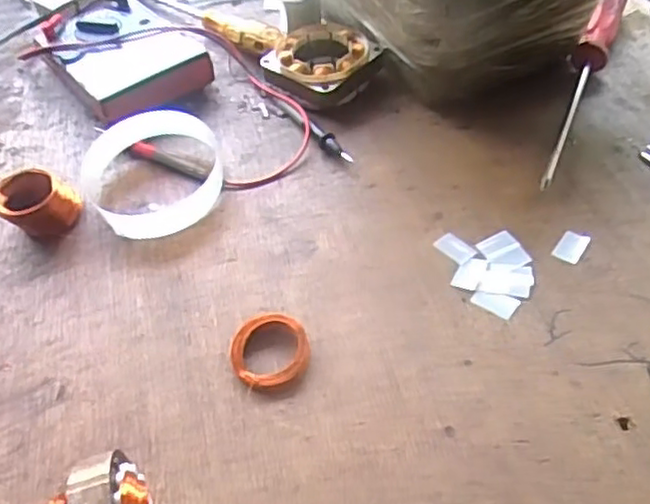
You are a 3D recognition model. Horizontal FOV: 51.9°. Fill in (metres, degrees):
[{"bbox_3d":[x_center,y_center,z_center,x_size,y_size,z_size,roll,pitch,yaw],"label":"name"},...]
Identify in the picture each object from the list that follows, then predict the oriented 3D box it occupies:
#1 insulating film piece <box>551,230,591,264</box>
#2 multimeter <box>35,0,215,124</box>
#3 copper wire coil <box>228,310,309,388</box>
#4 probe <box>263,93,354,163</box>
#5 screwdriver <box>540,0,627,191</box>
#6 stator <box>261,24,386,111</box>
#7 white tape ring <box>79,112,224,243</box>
[{"bbox_3d":[0.153,-0.004,0.415,0.016,0.004,0.024,27,56,27],"label":"insulating film piece"},{"bbox_3d":[-0.176,-0.165,0.572,0.105,0.036,0.149,-32,53,-21],"label":"multimeter"},{"bbox_3d":[-0.031,0.055,0.379,0.043,0.015,0.041,-3,48,3],"label":"copper wire coil"},{"bbox_3d":[-0.016,-0.098,0.511,0.010,0.011,0.110,-31,53,-20],"label":"probe"},{"bbox_3d":[0.198,-0.135,0.511,0.024,0.026,0.249,17,52,20],"label":"screwdriver"},{"bbox_3d":[-0.005,-0.149,0.543,0.077,0.031,0.082,28,57,27],"label":"stator"},{"bbox_3d":[-0.123,-0.058,0.474,0.097,0.030,0.105,-3,48,3],"label":"white tape ring"}]

